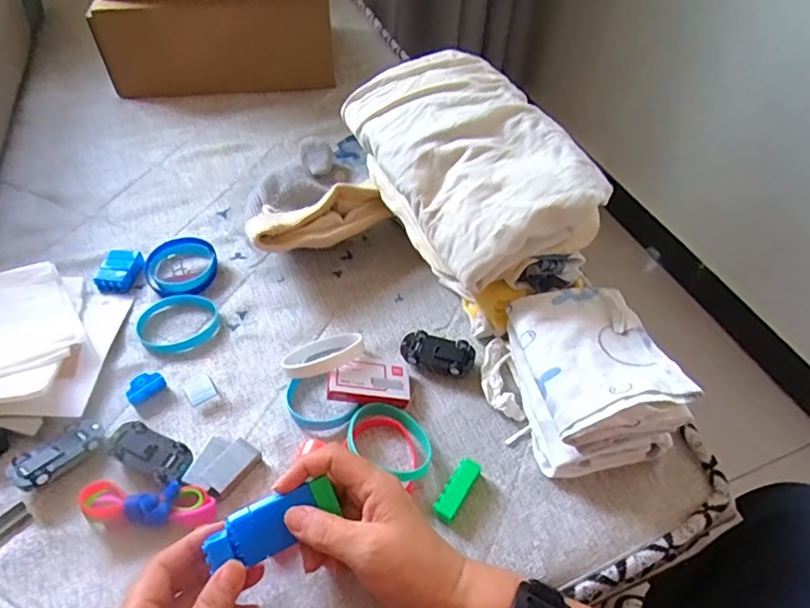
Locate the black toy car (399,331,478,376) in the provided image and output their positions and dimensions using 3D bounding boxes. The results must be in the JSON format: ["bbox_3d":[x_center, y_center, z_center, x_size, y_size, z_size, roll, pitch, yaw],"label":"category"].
[{"bbox_3d":[0.029,0.047,0.482,0.065,0.022,0.033,15,51,11],"label":"black toy car"}]

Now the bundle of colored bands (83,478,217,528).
[{"bbox_3d":[-0.181,0.146,0.386,0.091,0.026,0.030,1,49,-2],"label":"bundle of colored bands"}]

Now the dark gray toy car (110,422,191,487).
[{"bbox_3d":[-0.194,0.115,0.414,0.064,0.020,0.030,23,52,16],"label":"dark gray toy car"}]

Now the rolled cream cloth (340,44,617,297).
[{"bbox_3d":[0.054,-0.133,0.500,0.140,0.095,0.267,-20,53,-18],"label":"rolled cream cloth"}]

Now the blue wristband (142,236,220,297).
[{"bbox_3d":[-0.226,-0.039,0.545,0.067,0.022,0.067,26,53,19],"label":"blue wristband"}]

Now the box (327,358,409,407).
[{"bbox_3d":[-0.031,0.066,0.455,0.067,0.012,0.038,10,48,-13],"label":"box"}]

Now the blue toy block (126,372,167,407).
[{"bbox_3d":[-0.219,0.070,0.455,0.031,0.020,0.014,-28,56,-24],"label":"blue toy block"}]

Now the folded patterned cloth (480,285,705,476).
[{"bbox_3d":[0.133,0.057,0.425,0.110,0.092,0.135,-12,51,-12],"label":"folded patterned cloth"}]

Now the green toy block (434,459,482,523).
[{"bbox_3d":[0.040,0.142,0.412,0.018,0.015,0.049,28,54,20],"label":"green toy block"}]

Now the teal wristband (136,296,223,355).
[{"bbox_3d":[-0.211,0.019,0.500,0.074,0.014,0.059,-4,50,-5],"label":"teal wristband"}]

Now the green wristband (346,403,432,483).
[{"bbox_3d":[-0.008,0.106,0.431,0.069,0.026,0.055,25,53,18],"label":"green wristband"}]

